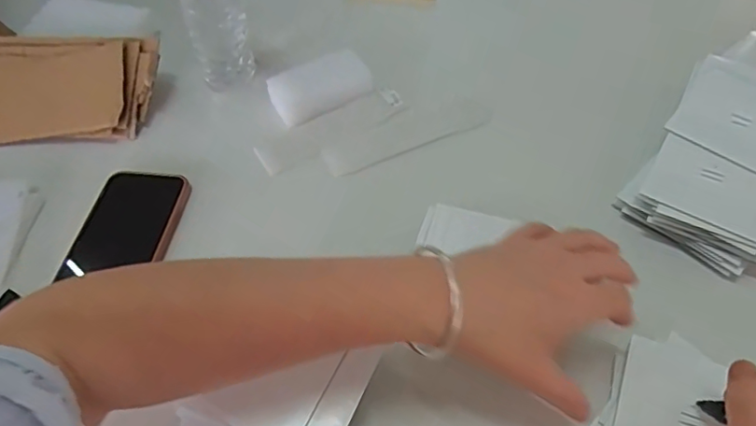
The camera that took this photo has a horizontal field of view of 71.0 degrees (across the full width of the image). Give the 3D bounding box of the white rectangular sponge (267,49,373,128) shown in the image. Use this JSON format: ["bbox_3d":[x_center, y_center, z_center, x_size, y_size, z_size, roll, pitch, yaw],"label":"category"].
[{"bbox_3d":[-0.057,-0.129,0.532,0.102,0.036,0.045,-26,57,-12],"label":"white rectangular sponge"}]

